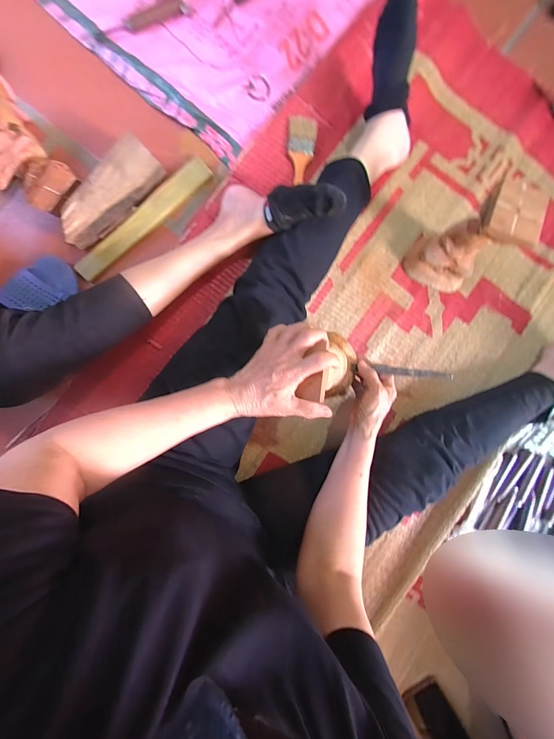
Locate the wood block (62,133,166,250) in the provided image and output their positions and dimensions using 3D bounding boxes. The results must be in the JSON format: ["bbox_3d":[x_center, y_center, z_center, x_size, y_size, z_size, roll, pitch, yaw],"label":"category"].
[{"bbox_3d":[-0.275,-0.283,0.496,0.055,0.061,0.194,42,88,-6],"label":"wood block"}]

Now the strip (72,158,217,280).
[{"bbox_3d":[-0.230,-0.261,0.523,0.280,0.022,0.044,-43,96,-2],"label":"strip"}]

